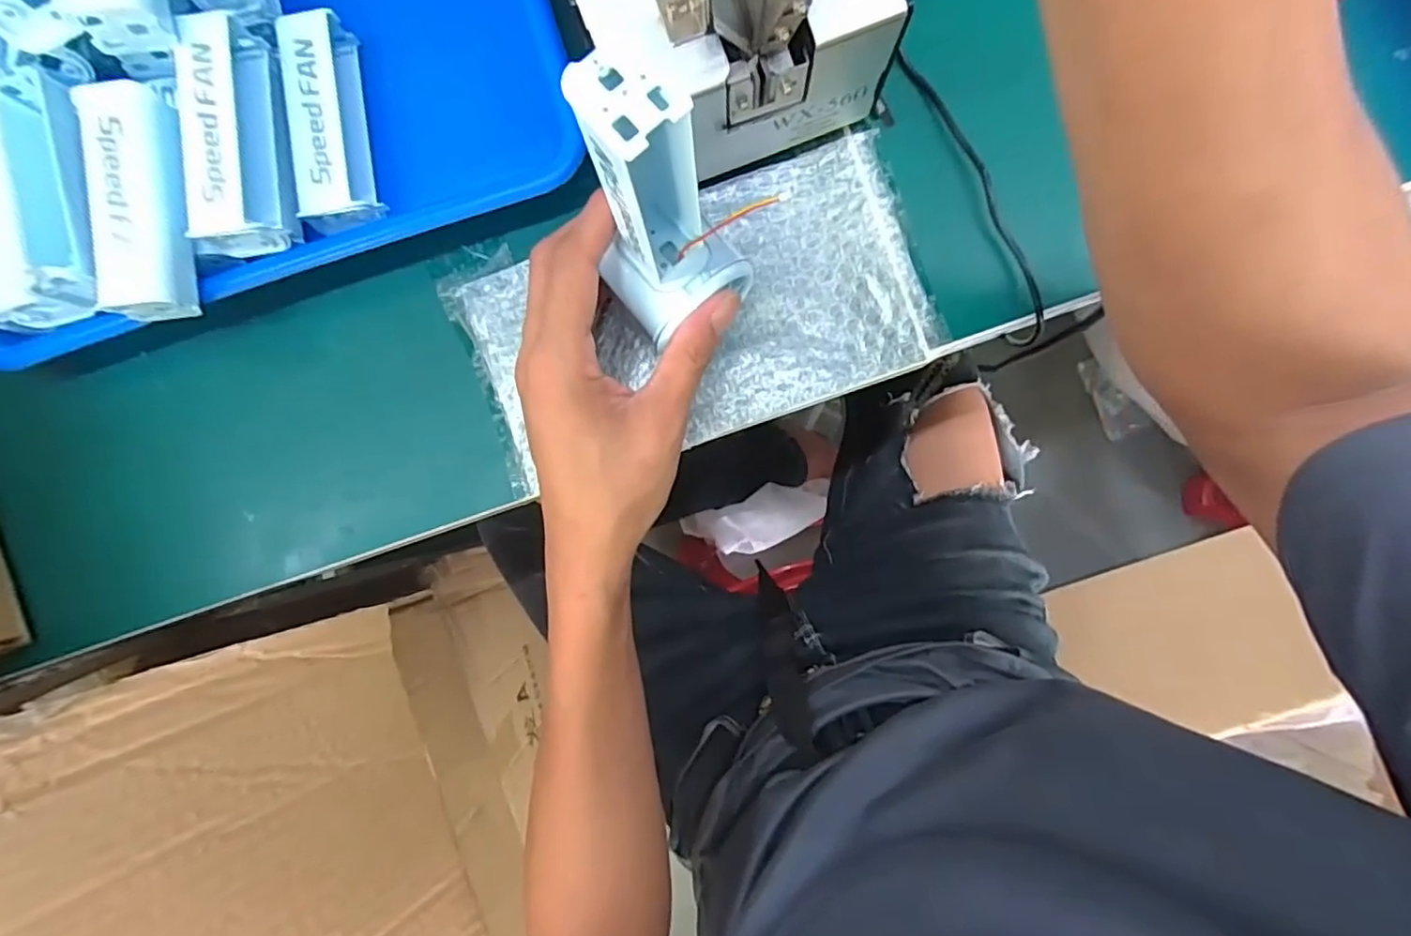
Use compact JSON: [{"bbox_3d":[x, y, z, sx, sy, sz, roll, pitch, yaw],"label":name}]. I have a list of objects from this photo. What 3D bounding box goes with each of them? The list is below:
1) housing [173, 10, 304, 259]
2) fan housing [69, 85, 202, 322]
[{"bbox_3d":[-0.227,-0.157,0.300,0.037,0.034,0.103,-4,88,2],"label":"housing"},{"bbox_3d":[-0.261,-0.122,0.288,0.034,0.023,0.102,-6,88,2],"label":"fan housing"}]

